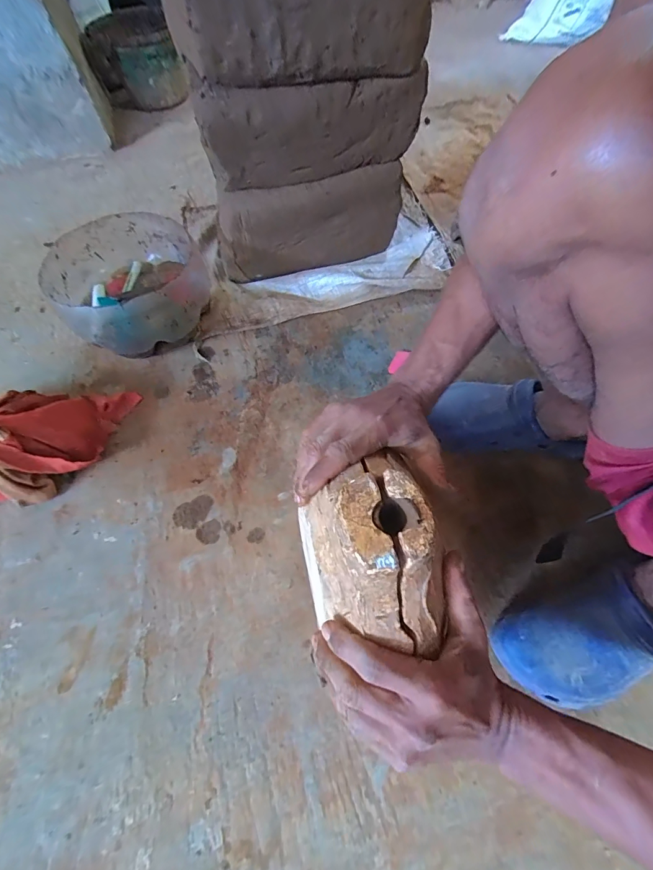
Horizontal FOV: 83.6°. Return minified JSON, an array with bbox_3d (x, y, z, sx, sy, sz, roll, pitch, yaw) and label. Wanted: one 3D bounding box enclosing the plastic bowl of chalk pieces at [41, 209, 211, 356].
[{"bbox_3d":[-0.335,-0.253,0.642,0.237,0.131,0.249,0,62,1],"label":"plastic bowl of chalk pieces"}]

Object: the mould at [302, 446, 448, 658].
[{"bbox_3d":[0.027,0.084,0.273,0.092,0.091,0.158,-12,63,-5],"label":"mould"}]

